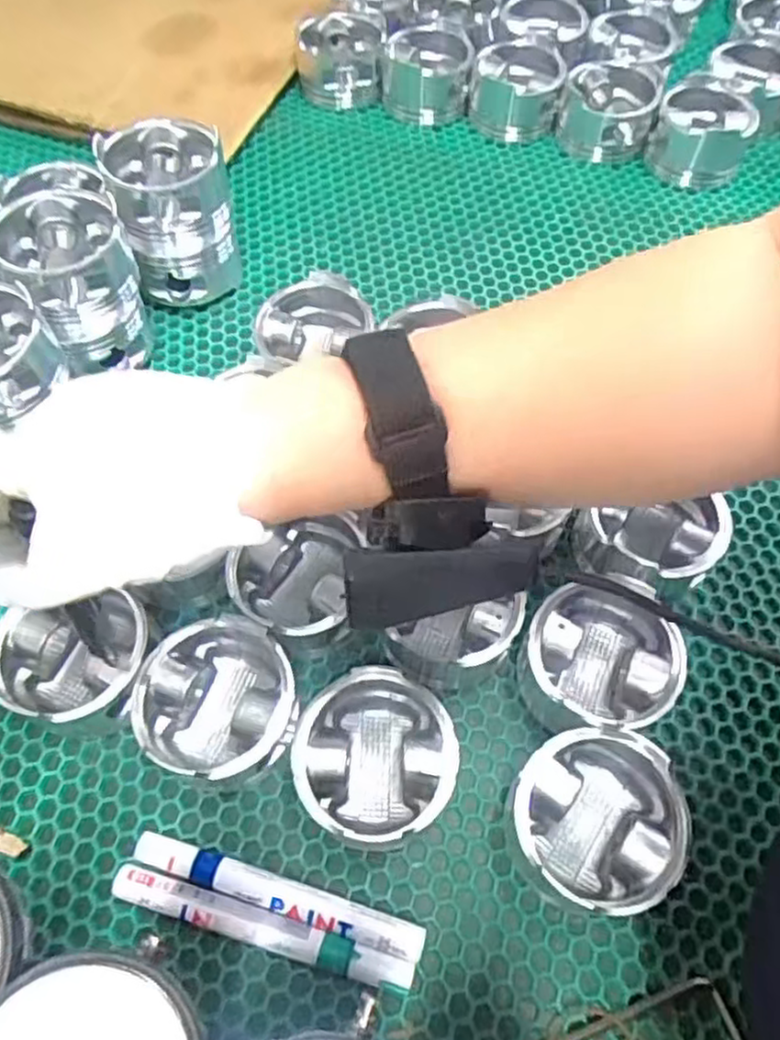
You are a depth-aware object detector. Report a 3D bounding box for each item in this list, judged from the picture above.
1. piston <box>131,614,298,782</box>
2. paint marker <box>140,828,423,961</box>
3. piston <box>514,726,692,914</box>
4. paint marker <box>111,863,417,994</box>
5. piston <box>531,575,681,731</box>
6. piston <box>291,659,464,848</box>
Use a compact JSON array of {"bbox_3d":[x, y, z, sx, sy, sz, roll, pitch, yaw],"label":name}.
[{"bbox_3d":[-0.083,0.095,0.377,0.078,0.050,0.082,0,60,0],"label":"piston"},{"bbox_3d":[-0.053,0.178,0.347,0.141,0.014,0.015,15,61,8],"label":"paint marker"},{"bbox_3d":[0.101,0.144,0.353,0.072,0.050,0.075,0,60,0],"label":"piston"},{"bbox_3d":[-0.060,0.192,0.344,0.144,0.014,0.016,14,61,8],"label":"paint marker"},{"bbox_3d":[0.117,0.069,0.390,0.085,0.050,0.081,0,60,0],"label":"piston"},{"bbox_3d":[-0.008,0.121,0.368,0.075,0.047,0.079,0,60,0],"label":"piston"}]

